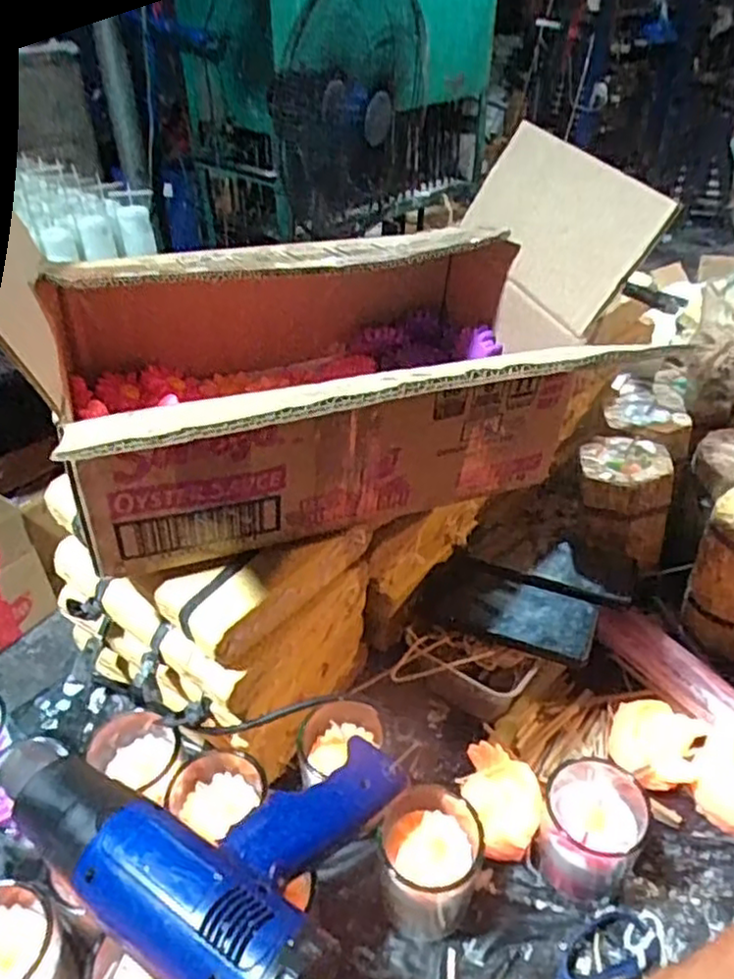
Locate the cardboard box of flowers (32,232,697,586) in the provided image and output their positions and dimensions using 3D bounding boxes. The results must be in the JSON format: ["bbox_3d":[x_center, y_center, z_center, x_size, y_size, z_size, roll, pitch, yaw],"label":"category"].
[{"bbox_3d":[-0.047,-0.100,0.546,0.349,0.161,0.261,-13,39,-16],"label":"cardboard box of flowers"}]

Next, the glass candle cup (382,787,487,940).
[{"bbox_3d":[0.044,0.274,0.502,0.068,0.096,0.071,0,37,0],"label":"glass candle cup"}]

